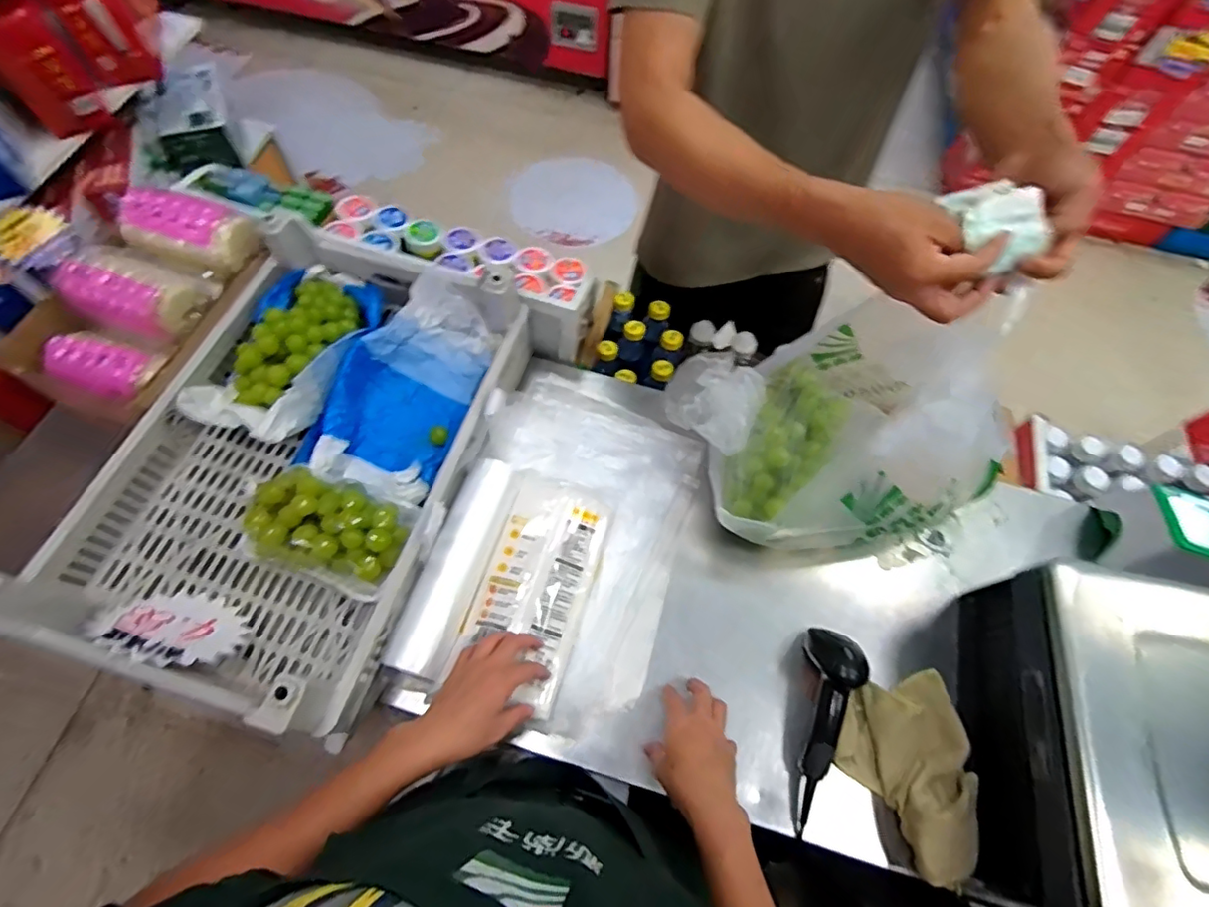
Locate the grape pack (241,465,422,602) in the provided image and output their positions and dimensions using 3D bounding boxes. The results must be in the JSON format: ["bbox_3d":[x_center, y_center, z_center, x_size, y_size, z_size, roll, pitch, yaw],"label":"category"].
[{"bbox_3d":[-0.317,0.087,0.659,0.186,0.073,0.117,18,65,6],"label":"grape pack"}]

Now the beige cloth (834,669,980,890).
[{"bbox_3d":[0.335,0.345,0.608,0.147,0.062,0.192,-5,65,-5],"label":"beige cloth"}]

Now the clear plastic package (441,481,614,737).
[{"bbox_3d":[-0.081,0.157,0.677,0.126,0.030,0.247,20,69,0],"label":"clear plastic package"}]

